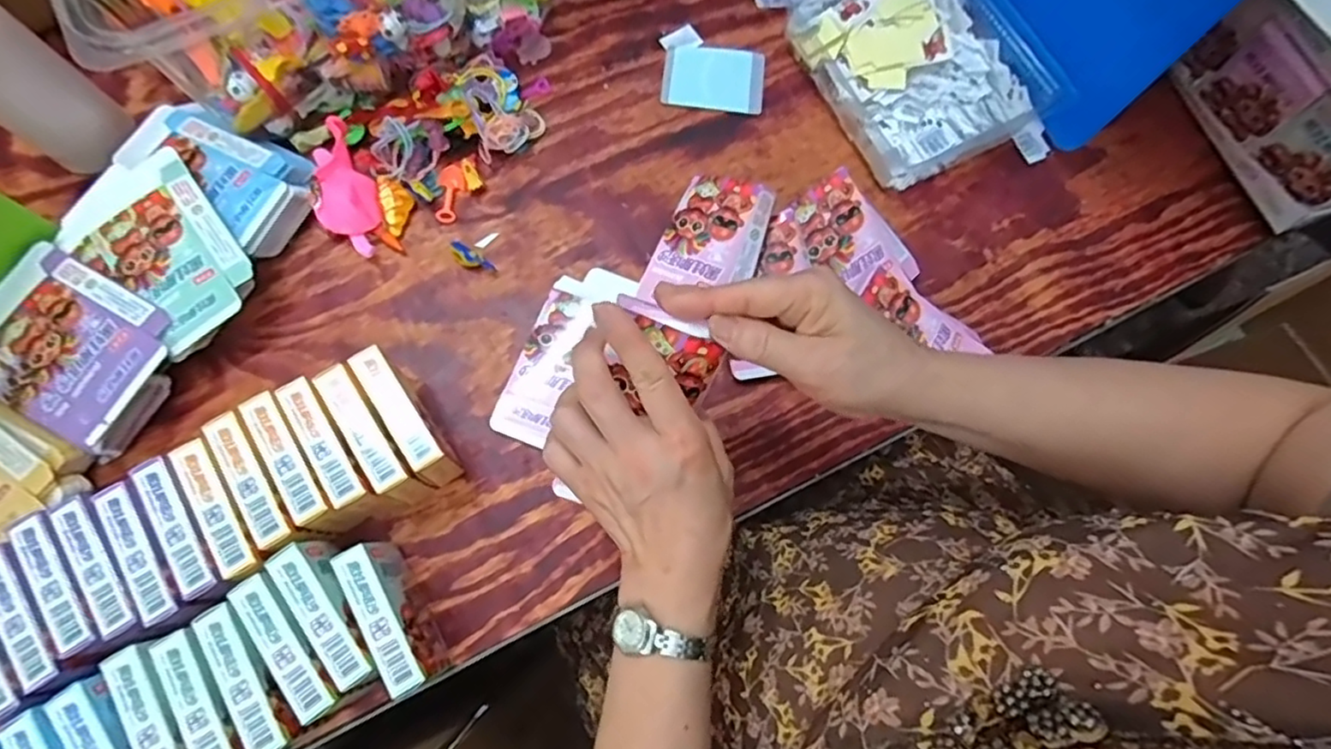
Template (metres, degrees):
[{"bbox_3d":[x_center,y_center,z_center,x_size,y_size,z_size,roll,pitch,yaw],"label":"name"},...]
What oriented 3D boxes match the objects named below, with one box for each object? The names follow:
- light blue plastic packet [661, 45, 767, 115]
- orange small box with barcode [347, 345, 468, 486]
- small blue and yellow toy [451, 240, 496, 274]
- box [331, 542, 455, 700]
[{"bbox_3d":[0.044,-0.265,0.589,0.089,0.004,0.066,7,74,0],"label":"light blue plastic packet"},{"bbox_3d":[-0.176,0.031,0.458,0.024,0.066,0.091,-30,77,-10],"label":"orange small box with barcode"},{"bbox_3d":[-0.155,-0.092,0.524,0.043,0.010,0.015,36,76,8],"label":"small blue and yellow toy"},{"bbox_3d":[-0.173,0.154,0.425,0.025,0.065,0.090,-29,77,-9],"label":"box"}]

